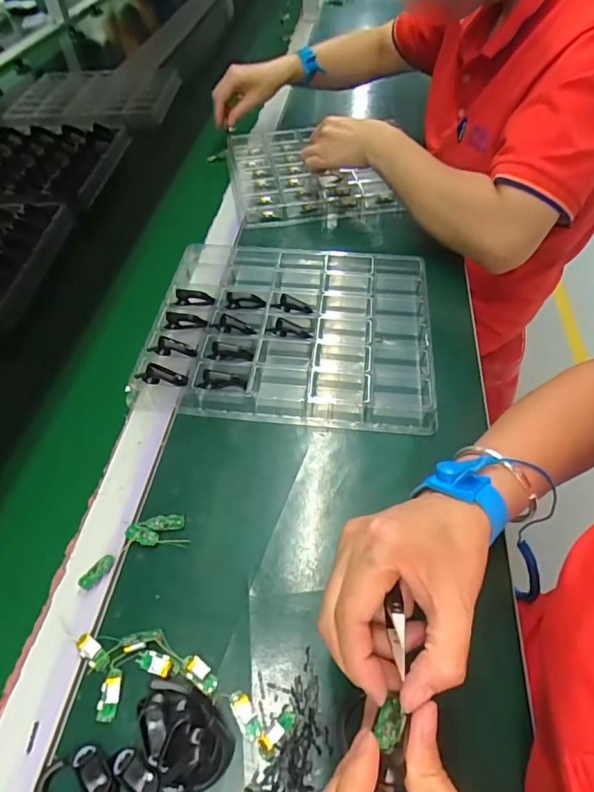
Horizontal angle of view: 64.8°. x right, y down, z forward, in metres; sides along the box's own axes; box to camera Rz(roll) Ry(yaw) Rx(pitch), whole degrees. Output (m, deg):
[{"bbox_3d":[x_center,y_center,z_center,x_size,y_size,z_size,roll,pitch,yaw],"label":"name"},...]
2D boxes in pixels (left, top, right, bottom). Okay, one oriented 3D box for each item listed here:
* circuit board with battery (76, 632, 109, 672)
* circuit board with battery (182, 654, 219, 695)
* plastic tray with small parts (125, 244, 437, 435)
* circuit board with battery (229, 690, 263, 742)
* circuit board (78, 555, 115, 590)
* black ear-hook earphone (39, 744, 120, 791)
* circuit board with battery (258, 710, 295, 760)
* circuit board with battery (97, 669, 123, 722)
[{"bbox_3d":[-0.140,0.175,0.321,0.028,0.004,0.013,36,60,24],"label":"circuit board with battery"},{"bbox_3d":[-0.064,0.185,0.312,0.029,0.005,0.013,33,59,22],"label":"circuit board with battery"},{"bbox_3d":[-0.005,-0.076,0.501,0.284,0.037,0.238,6,53,4],"label":"plastic tray with small parts"},{"bbox_3d":[-0.033,0.204,0.298,0.012,0.005,0.029,-30,59,-21],"label":"circuit board with battery"},{"bbox_3d":[-0.150,0.132,0.351,0.011,0.004,0.028,32,59,21],"label":"circuit board"},{"bbox_3d":[-0.126,0.230,0.272,0.048,0.011,0.036,28,57,19],"label":"black ear-hook earphone"},{"bbox_3d":[-0.013,0.210,0.291,0.028,0.007,0.010,-35,60,-24],"label":"circuit board with battery"},{"bbox_3d":[-0.122,0.195,0.305,0.013,0.004,0.028,3,53,2],"label":"circuit board with battery"}]

